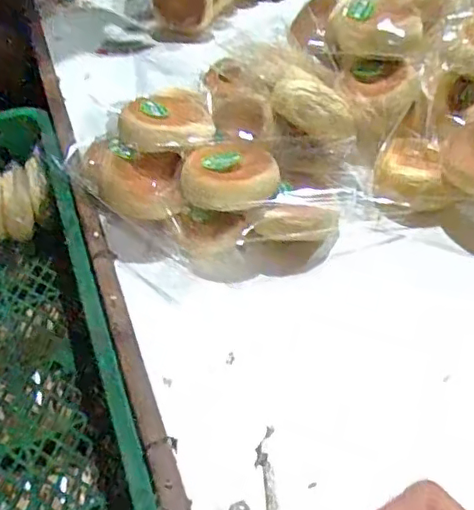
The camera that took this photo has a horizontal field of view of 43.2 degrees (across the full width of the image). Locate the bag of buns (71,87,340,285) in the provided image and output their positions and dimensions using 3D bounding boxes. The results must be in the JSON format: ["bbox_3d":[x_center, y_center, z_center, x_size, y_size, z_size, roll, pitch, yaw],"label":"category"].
[{"bbox_3d":[-0.026,-0.066,0.594,0.225,0.097,0.153,33,60,28],"label":"bag of buns"}]

